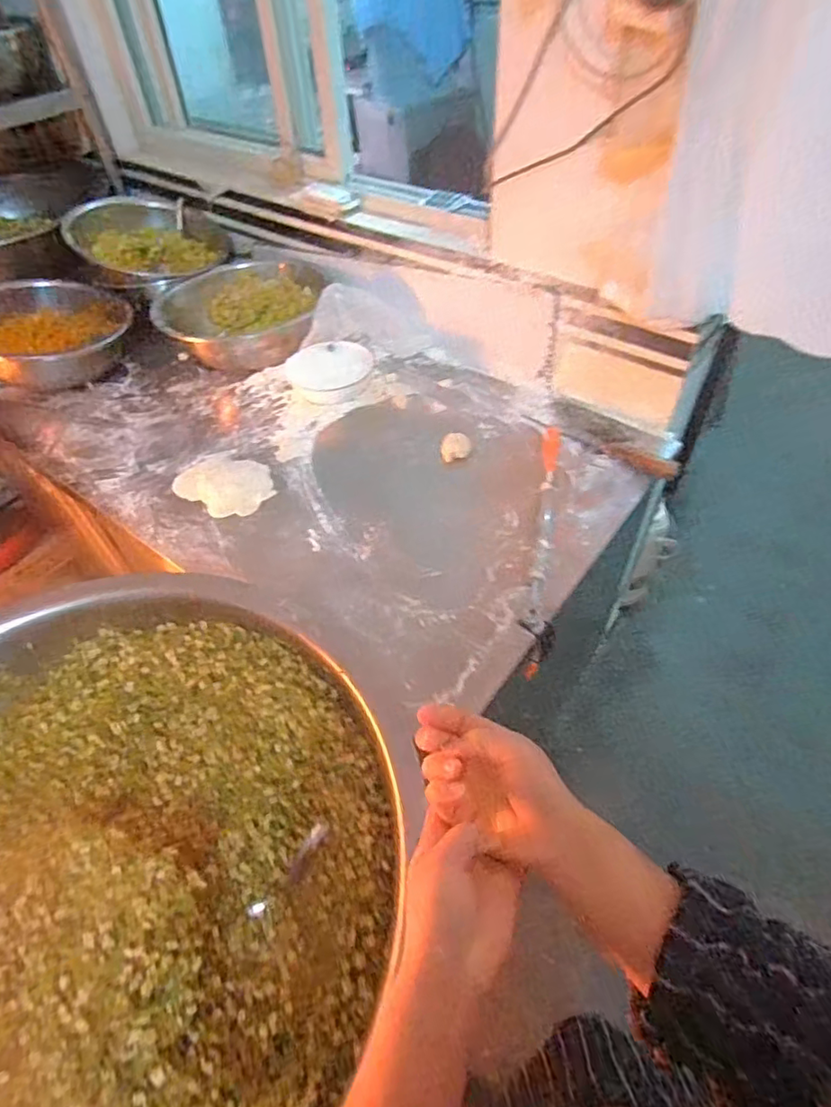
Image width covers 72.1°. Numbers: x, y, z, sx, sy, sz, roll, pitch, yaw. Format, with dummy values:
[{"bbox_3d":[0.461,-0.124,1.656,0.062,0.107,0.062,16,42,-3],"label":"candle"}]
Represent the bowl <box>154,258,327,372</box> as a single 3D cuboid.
[{"bbox_3d":[-0.374,-0.523,1.263,0.349,0.120,0.354,-2,49,2],"label":"bowl"}]

